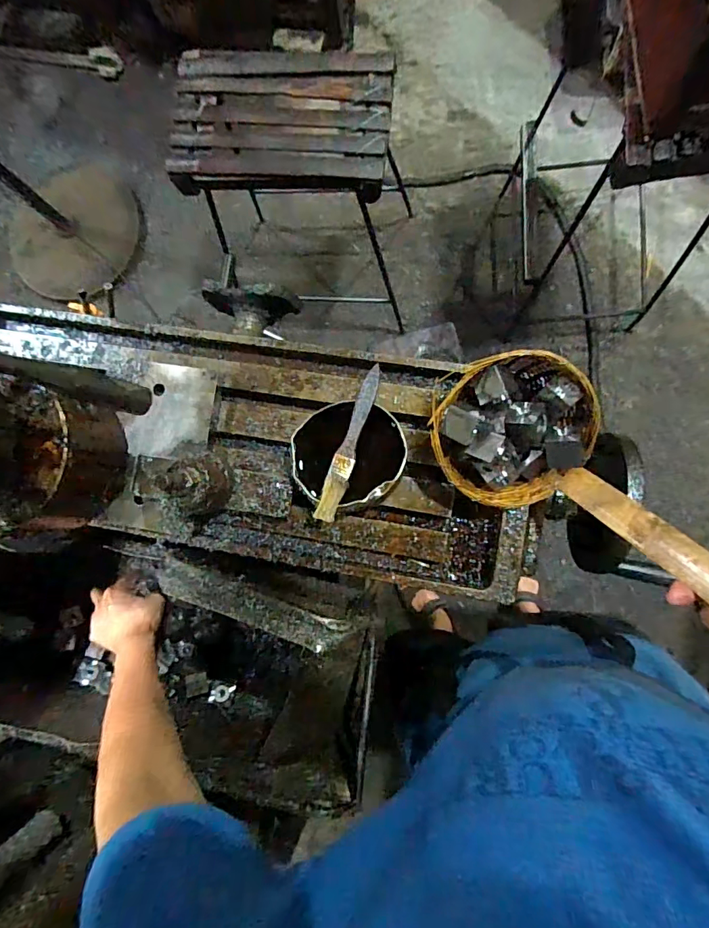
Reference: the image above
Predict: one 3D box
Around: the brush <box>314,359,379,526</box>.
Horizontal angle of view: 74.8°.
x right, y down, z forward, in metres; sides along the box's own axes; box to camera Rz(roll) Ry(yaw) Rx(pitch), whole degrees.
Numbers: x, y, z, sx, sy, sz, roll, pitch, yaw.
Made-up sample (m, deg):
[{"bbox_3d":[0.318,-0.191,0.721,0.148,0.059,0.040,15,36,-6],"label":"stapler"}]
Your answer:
[{"bbox_3d":[-0.005,-0.020,0.434,0.021,0.010,0.149,17,88,8],"label":"brush"}]

